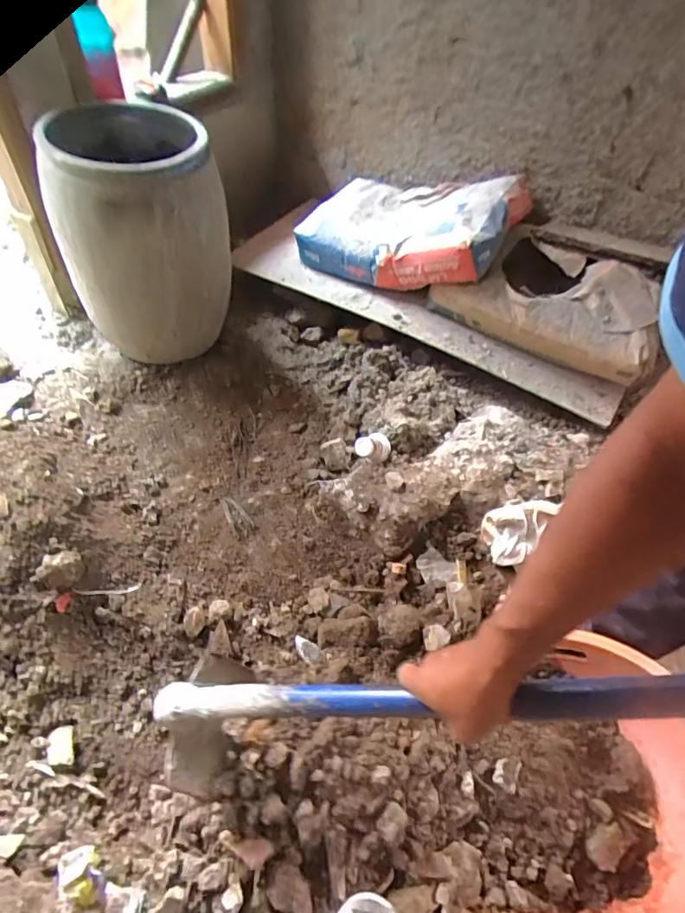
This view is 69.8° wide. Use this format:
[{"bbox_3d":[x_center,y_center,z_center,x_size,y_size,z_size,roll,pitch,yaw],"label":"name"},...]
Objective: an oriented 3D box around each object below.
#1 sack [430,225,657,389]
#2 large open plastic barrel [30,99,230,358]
[{"bbox_3d":[0.535,-0.408,1.266,0.550,0.157,0.269,30,56,18],"label":"sack"},{"bbox_3d":[-0.455,-0.513,1.210,0.325,0.555,0.376,-4,53,-8],"label":"large open plastic barrel"}]

